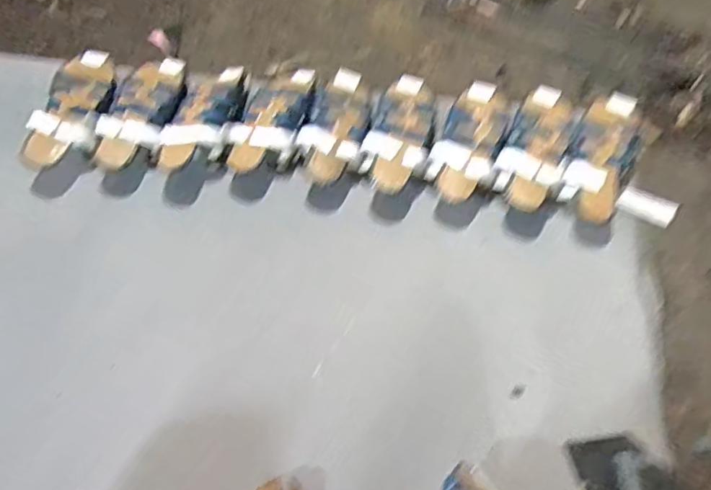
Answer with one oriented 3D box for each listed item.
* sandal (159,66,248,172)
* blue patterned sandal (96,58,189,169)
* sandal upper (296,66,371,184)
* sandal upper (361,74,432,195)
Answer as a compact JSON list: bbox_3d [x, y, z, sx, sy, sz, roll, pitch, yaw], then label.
[{"bbox_3d":[-0.232,-0.205,0.864,0.093,0.042,0.201,16,62,7],"label":"sandal"},{"bbox_3d":[-0.331,-0.213,0.864,0.097,0.035,0.220,20,62,9],"label":"blue patterned sandal"},{"bbox_3d":[-0.027,-0.191,0.874,0.094,0.032,0.204,17,62,8],"label":"sandal upper"},{"bbox_3d":[0.071,-0.181,0.868,0.088,0.040,0.212,17,62,8],"label":"sandal upper"}]

